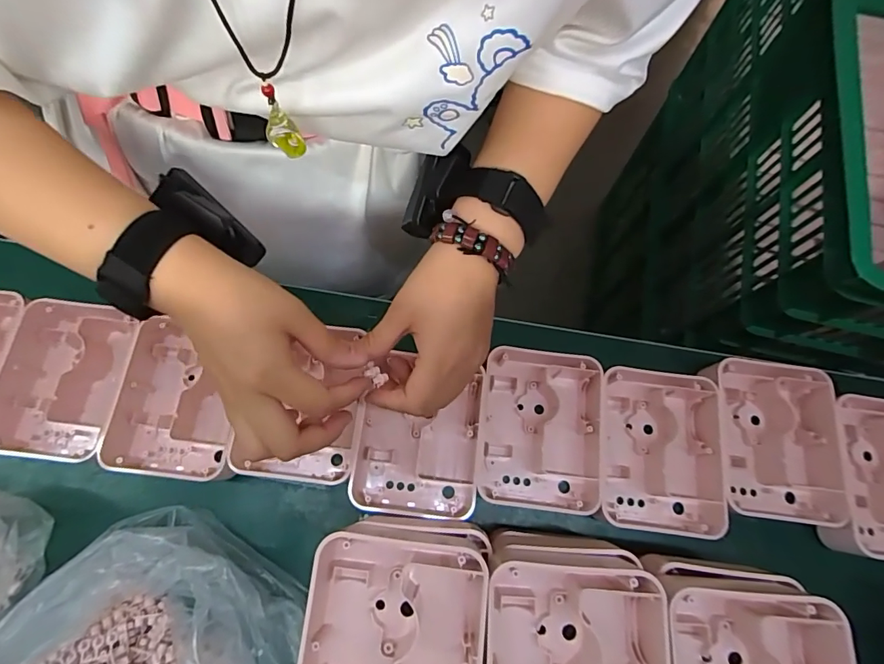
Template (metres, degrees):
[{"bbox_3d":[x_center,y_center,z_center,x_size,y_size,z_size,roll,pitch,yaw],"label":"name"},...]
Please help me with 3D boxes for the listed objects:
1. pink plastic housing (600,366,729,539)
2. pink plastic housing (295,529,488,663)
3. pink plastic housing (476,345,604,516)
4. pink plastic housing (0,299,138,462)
[{"bbox_3d":[0.180,0.098,0.392,0.101,0.039,0.133,8,72,0],"label":"pink plastic housing"},{"bbox_3d":[-0.030,0.189,0.259,0.100,0.037,0.131,9,72,0],"label":"pink plastic housing"},{"bbox_3d":[0.083,0.082,0.392,0.101,0.039,0.129,6,72,-1],"label":"pink plastic housing"},{"bbox_3d":[-0.328,0.039,0.390,0.077,0.037,0.130,6,72,-1],"label":"pink plastic housing"}]

